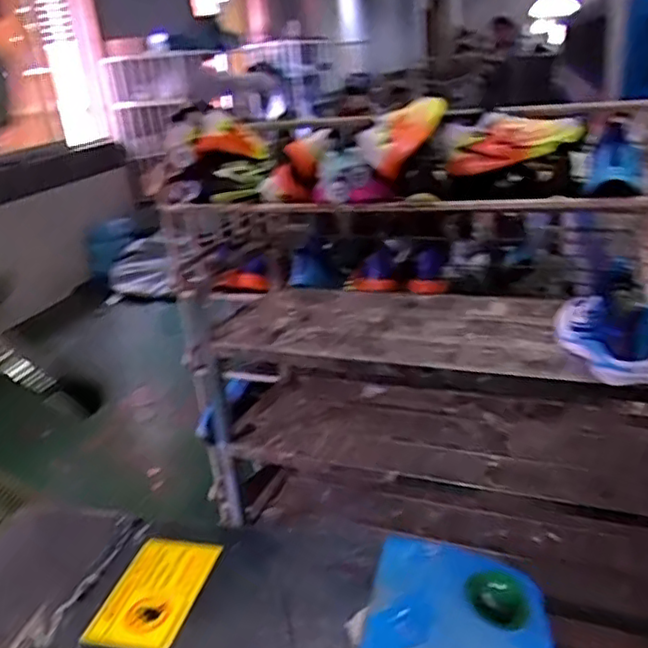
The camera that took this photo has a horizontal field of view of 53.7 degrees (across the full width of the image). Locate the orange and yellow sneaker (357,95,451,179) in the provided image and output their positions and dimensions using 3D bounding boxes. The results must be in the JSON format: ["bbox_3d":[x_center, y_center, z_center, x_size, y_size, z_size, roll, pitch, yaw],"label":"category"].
[{"bbox_3d":[0.174,-0.403,1.308,0.118,0.085,0.264,15,50,39],"label":"orange and yellow sneaker"}]

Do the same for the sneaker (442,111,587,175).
[{"bbox_3d":[0.370,-0.361,1.263,0.255,0.099,0.085,-2,23,10],"label":"sneaker"}]

